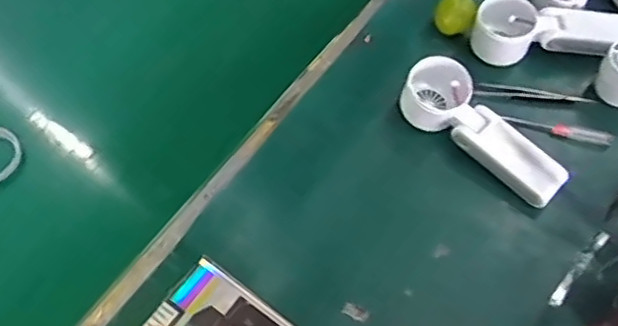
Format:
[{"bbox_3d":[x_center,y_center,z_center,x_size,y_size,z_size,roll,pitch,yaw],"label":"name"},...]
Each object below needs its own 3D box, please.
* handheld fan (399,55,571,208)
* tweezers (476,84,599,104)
[{"bbox_3d":[0.162,-0.031,0.587,0.167,0.054,0.052,36,66,18],"label":"handheld fan"},{"bbox_3d":[0.225,-0.069,0.633,0.117,0.008,0.013,7,61,3],"label":"tweezers"}]

